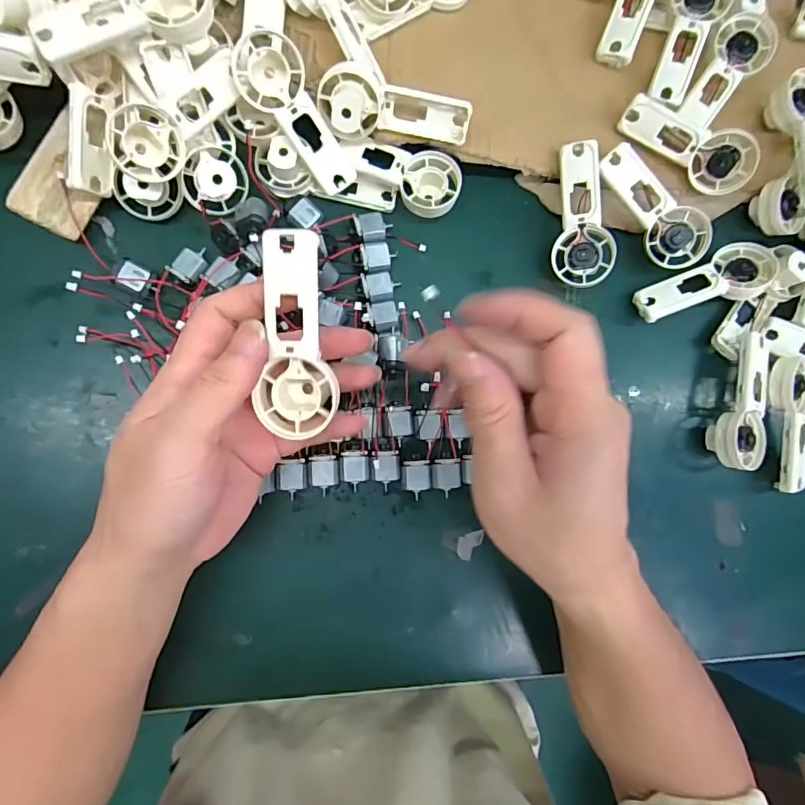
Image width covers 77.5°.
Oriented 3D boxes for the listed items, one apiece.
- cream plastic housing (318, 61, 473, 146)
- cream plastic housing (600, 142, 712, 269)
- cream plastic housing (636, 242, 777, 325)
[{"bbox_3d":[-0.005,-0.182,0.313,0.091,0.030,0.036,3,85,-6],"label":"cream plastic housing"},{"bbox_3d":[0.169,-0.131,0.341,0.091,0.019,0.032,43,82,-2],"label":"cream plastic housing"},{"bbox_3d":[0.210,-0.082,0.345,0.094,0.020,0.037,-21,88,-8],"label":"cream plastic housing"}]

